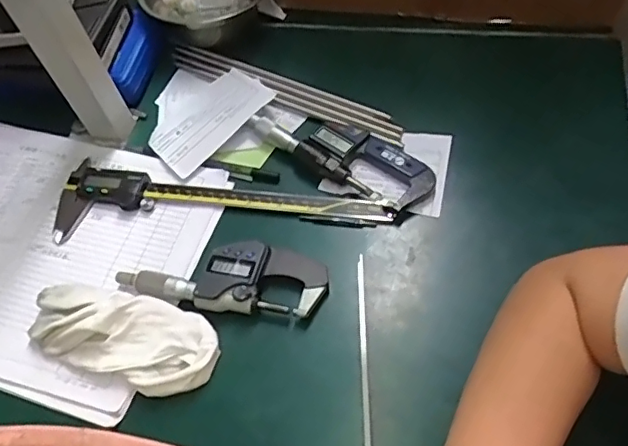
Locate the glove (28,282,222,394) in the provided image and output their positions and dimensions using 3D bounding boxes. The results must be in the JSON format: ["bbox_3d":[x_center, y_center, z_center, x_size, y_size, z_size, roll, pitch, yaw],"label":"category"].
[{"bbox_3d":[-0.139,0.080,0.405,0.143,0.032,0.059,15,61,15],"label":"glove"}]

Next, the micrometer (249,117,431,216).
[{"bbox_3d":[0.022,-0.061,0.476,0.165,0.024,0.055,26,64,21],"label":"micrometer"}]

